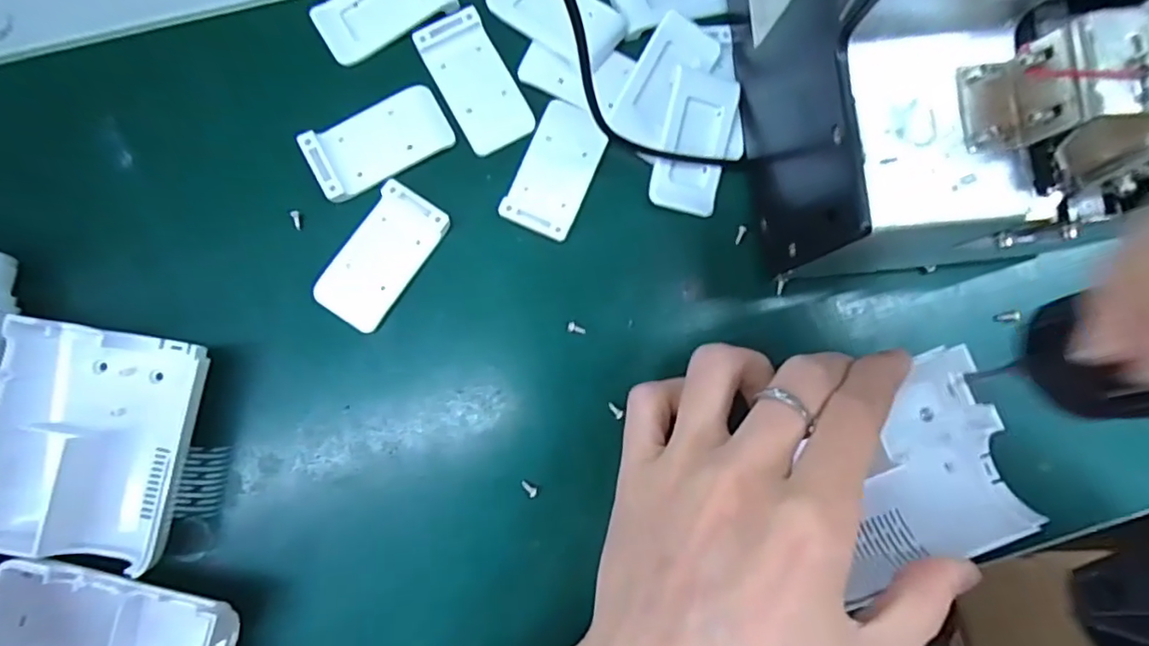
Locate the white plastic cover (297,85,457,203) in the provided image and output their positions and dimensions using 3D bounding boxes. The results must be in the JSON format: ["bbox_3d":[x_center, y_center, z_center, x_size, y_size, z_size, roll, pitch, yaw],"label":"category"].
[{"bbox_3d":[-0.077,-0.072,0.231,0.054,0.007,0.029,-28,86,-5],"label":"white plastic cover"}]

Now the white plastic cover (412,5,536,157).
[{"bbox_3d":[-0.040,-0.098,0.236,0.028,0.005,0.057,-28,86,-5],"label":"white plastic cover"}]

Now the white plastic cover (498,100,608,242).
[{"bbox_3d":[-0.007,-0.061,0.232,0.027,0.005,0.054,23,84,0],"label":"white plastic cover"}]

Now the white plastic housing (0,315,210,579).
[{"bbox_3d":[-0.171,0.044,0.208,0.066,0.021,0.080,11,84,-1],"label":"white plastic housing"}]

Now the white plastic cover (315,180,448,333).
[{"bbox_3d":[-0.075,-0.026,0.226,0.029,0.007,0.056,34,84,1],"label":"white plastic cover"}]

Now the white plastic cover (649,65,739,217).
[{"bbox_3d":[0.048,-0.072,0.232,0.027,0.004,0.054,11,95,-14],"label":"white plastic cover"}]

